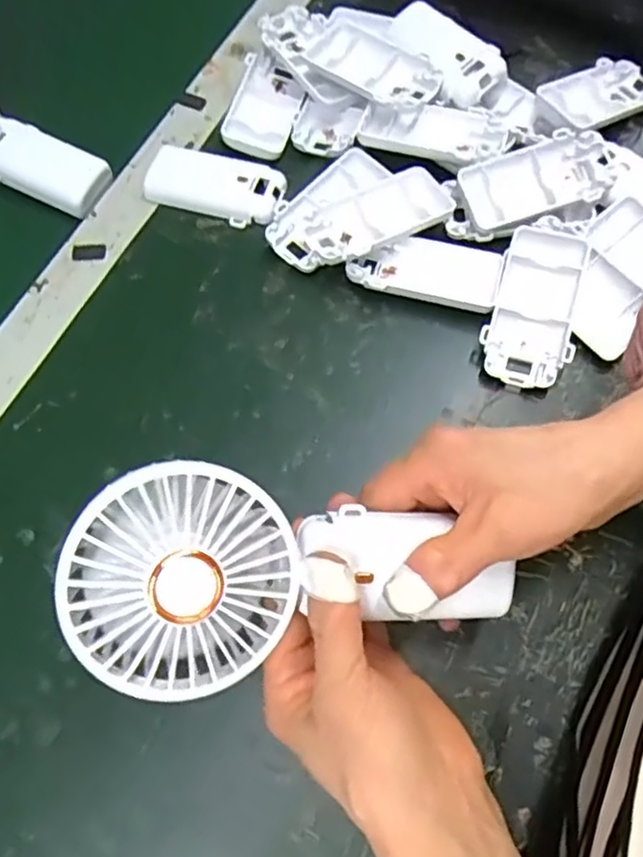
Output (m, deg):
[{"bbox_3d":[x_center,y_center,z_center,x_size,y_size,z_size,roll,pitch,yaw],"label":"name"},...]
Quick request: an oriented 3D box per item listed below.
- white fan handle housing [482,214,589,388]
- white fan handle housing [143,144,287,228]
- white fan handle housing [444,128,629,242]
[{"bbox_3d":[0.129,-0.078,0.381,0.048,0.027,0.110,14,70,7],"label":"white fan handle housing"},{"bbox_3d":[-0.073,-0.167,0.429,0.099,0.015,0.044,17,71,9],"label":"white fan handle housing"},{"bbox_3d":[0.135,-0.152,0.402,0.113,0.030,0.052,-19,69,-5],"label":"white fan handle housing"}]

